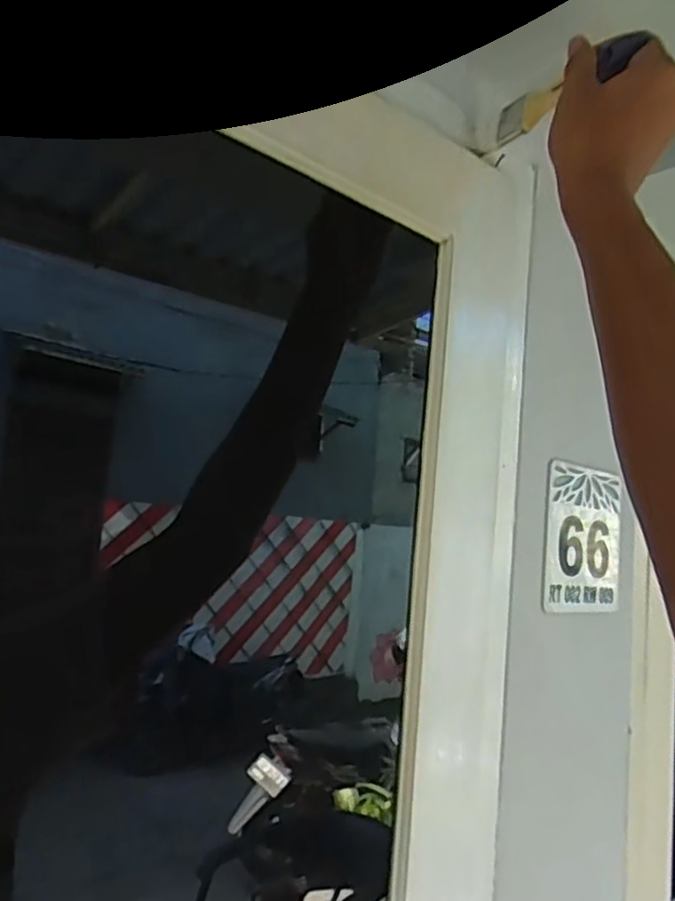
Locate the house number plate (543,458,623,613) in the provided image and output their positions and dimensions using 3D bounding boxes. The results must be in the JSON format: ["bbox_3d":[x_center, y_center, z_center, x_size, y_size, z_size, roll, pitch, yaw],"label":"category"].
[{"bbox_3d":[0.255,0.089,0.700,0.132,0.148,0.012,8,-7,-35],"label":"house number plate"}]

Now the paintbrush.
[{"bbox_3d":[0.170,-0.275,0.516,0.012,0.034,0.144,10,-5,-25],"label":"paintbrush"}]

